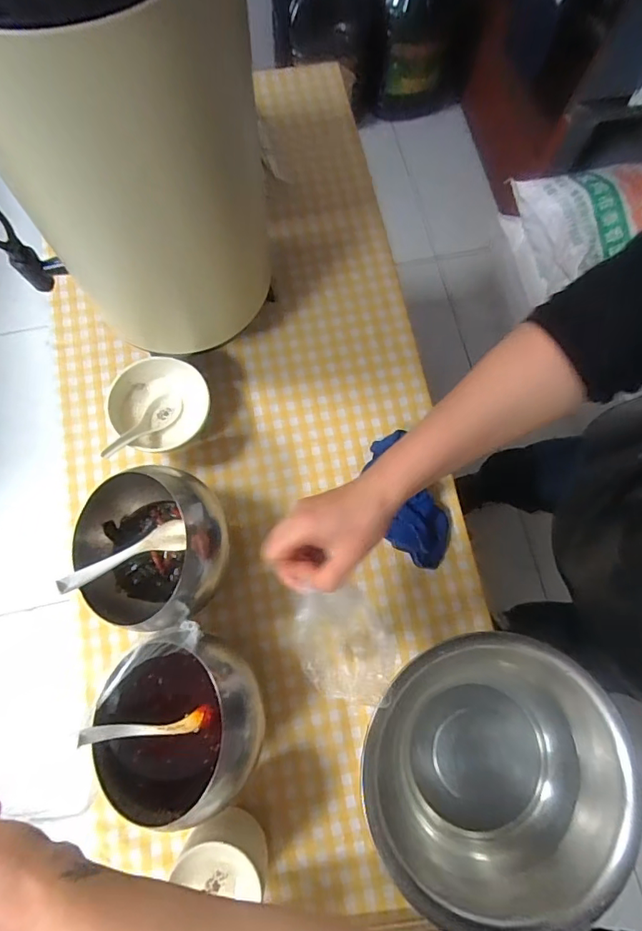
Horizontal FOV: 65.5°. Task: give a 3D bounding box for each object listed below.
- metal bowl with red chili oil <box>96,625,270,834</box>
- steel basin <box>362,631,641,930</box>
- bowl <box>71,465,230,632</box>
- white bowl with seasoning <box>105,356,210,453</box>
[{"bbox_3d":[-0.148,0.270,0.518,0.175,0.118,0.163,0,75,-2],"label":"metal bowl with red chili oil"},{"bbox_3d":[0.175,0.312,0.526,0.246,0.104,0.251,0,75,-2],"label":"steel basin"},{"bbox_3d":[-0.187,0.100,0.565,0.172,0.109,0.160,-25,77,-8],"label":"bowl"},{"bbox_3d":[-0.205,-0.074,0.637,0.123,0.048,0.133,-34,79,-10],"label":"white bowl with seasoning"}]

